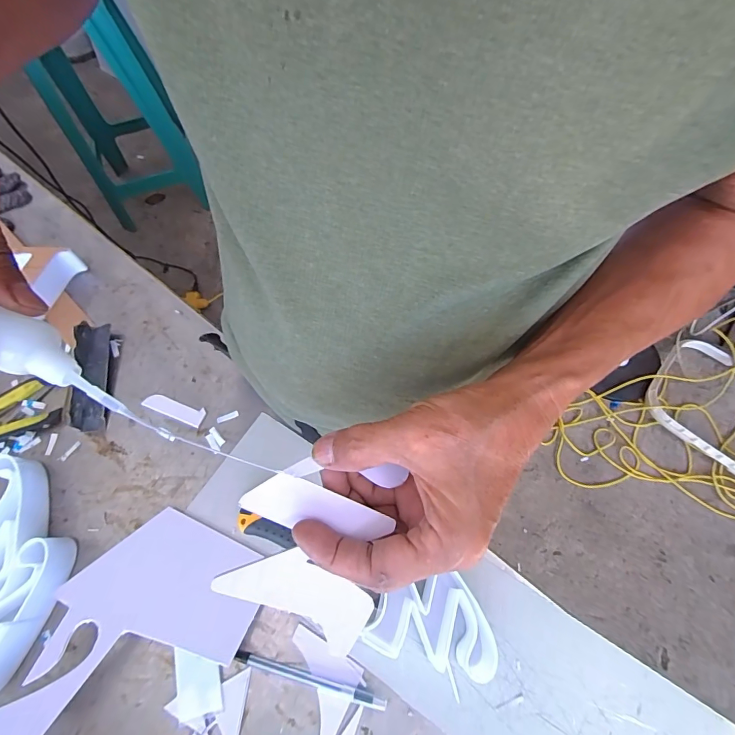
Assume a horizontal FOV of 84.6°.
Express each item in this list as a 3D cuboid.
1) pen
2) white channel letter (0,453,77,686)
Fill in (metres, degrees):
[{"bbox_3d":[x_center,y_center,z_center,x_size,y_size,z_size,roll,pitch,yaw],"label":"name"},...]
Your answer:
[{"bbox_3d":[-0.053,0.277,0.359,0.139,0.007,0.010,13,66,7],"label":"pen"},{"bbox_3d":[-0.353,0.193,0.392,0.104,0.042,0.199,-25,67,-10],"label":"white channel letter"}]

